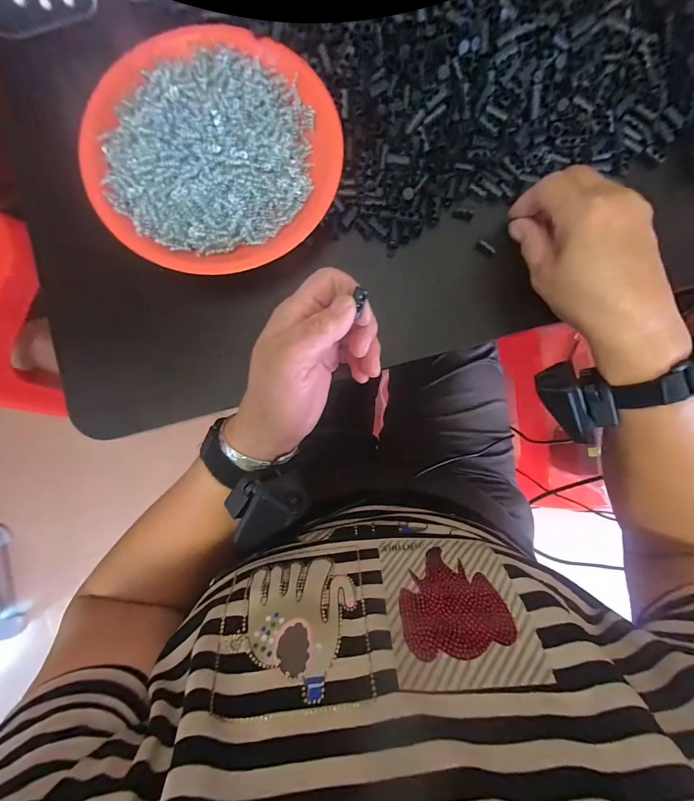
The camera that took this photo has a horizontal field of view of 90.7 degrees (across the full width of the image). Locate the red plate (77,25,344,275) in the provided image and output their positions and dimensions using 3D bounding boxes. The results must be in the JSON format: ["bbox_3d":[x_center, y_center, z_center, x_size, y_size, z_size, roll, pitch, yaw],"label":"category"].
[{"bbox_3d":[-0.104,-0.195,0.266,0.186,0.022,0.187,0,87,-2],"label":"red plate"}]

